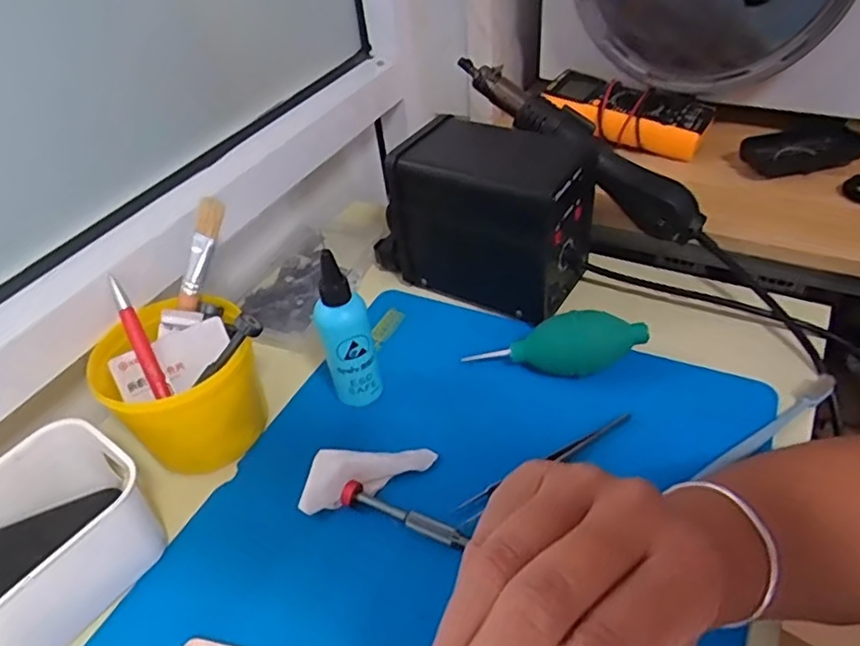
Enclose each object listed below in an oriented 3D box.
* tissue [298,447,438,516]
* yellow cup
[{"bbox_3d":[-0.045,0.101,0.437,0.096,0.018,0.035,-15,42,-9],"label":"tissue"},{"bbox_3d":[-0.186,0.045,0.465,0.112,0.092,0.102,-4,42,3],"label":"yellow cup"}]

